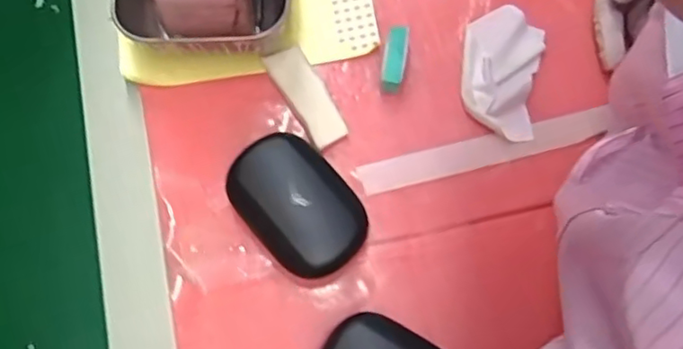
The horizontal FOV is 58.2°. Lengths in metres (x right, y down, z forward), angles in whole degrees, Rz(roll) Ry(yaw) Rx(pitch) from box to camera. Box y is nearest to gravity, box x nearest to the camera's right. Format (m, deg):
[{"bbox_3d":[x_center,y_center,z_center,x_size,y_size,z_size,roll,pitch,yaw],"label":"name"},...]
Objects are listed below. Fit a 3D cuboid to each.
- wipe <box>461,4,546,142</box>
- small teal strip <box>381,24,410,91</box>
[{"bbox_3d":[0.103,-0.067,0.395,0.049,0.008,0.086,11,74,3],"label":"wipe"},{"bbox_3d":[0.034,-0.074,0.391,0.014,0.016,0.039,7,74,2],"label":"small teal strip"}]

